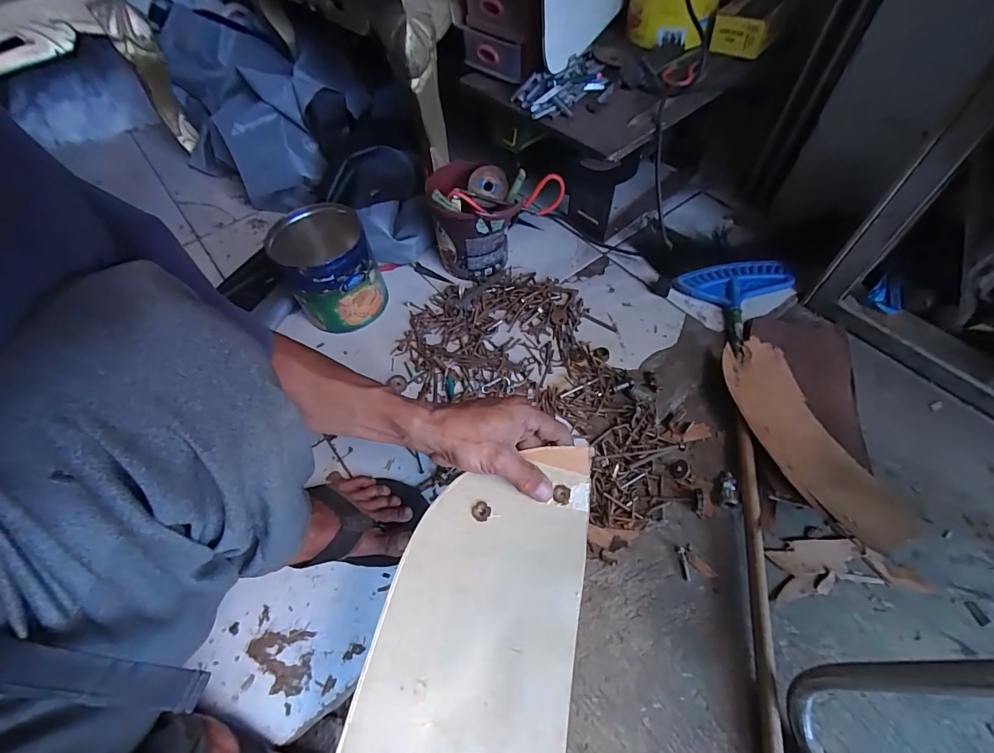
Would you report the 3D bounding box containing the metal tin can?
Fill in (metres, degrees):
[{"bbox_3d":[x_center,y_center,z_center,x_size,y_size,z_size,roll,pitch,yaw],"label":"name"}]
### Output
[{"bbox_3d":[-0.273,-0.174,0.716,0.138,0.156,0.132,-1,58,2],"label":"metal tin can"}]

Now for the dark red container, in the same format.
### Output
[{"bbox_3d":[-0.037,-0.274,0.765,0.157,0.152,0.129,5,58,6],"label":"dark red container"}]

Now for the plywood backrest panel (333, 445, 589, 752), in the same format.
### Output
[{"bbox_3d":[-0.030,0.246,0.302,0.157,0.037,0.410,10,58,9],"label":"plywood backrest panel"}]

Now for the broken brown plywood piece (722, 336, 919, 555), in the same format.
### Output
[{"bbox_3d":[0.429,0.077,0.599,0.136,0.051,0.318,-12,58,-5],"label":"broken brown plywood piece"}]

